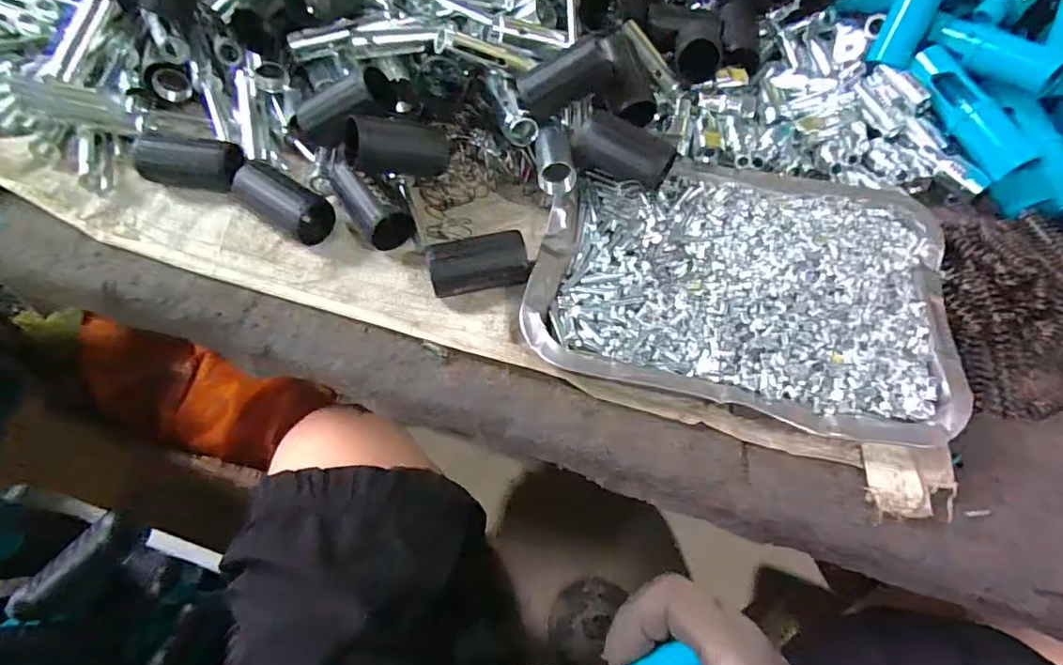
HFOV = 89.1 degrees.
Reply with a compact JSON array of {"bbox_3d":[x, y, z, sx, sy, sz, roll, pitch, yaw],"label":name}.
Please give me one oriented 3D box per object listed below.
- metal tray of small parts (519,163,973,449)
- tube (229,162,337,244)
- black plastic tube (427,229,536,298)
[{"bbox_3d":[0.131,-0.035,0.347,0.247,0.036,0.179,13,60,4],"label":"metal tray of small parts"},{"bbox_3d":[-0.170,-0.089,0.372,0.065,0.032,0.035,33,63,15],"label":"tube"},{"bbox_3d":[-0.032,-0.041,0.341,0.061,0.028,0.030,-7,61,-8],"label":"black plastic tube"}]

